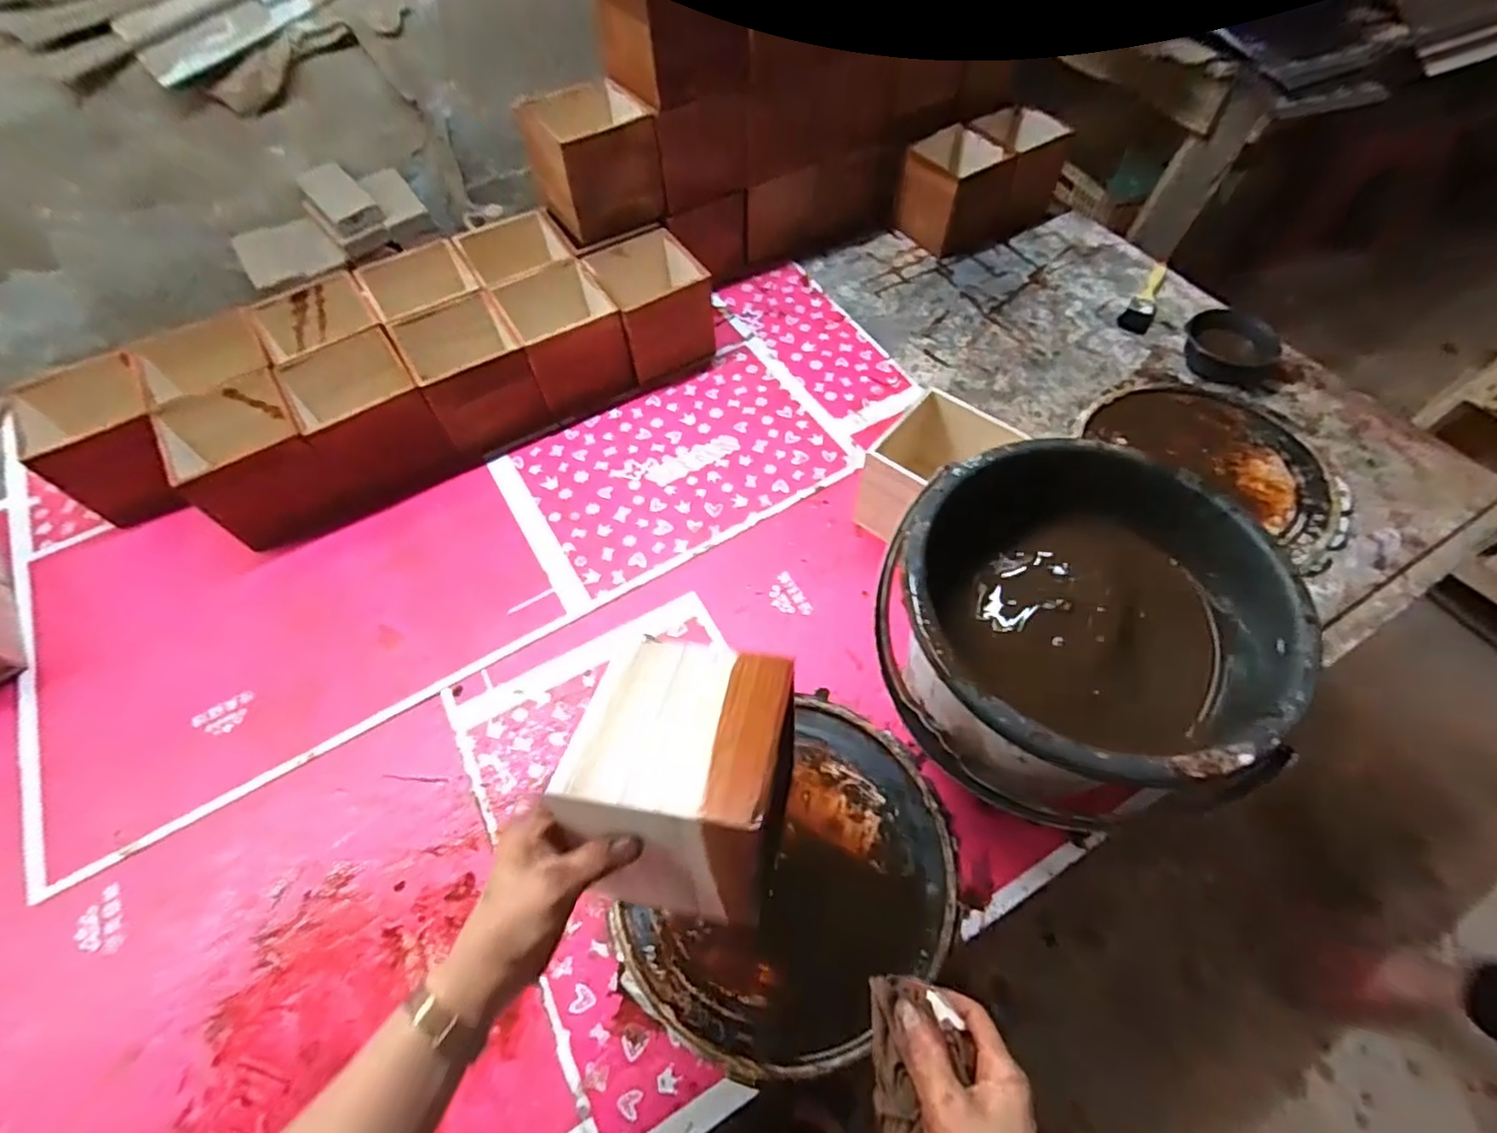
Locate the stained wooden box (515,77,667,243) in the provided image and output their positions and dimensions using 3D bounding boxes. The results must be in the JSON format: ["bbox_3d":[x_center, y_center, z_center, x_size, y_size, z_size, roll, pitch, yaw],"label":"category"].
[{"bbox_3d":[-0.200,-0.529,0.835,0.137,0.118,0.146,-29,63,-16],"label":"stained wooden box"}]

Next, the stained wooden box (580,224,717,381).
[{"bbox_3d":[-0.129,-0.352,0.882,0.137,0.123,0.144,-20,61,-11],"label":"stained wooden box"}]

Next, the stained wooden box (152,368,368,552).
[{"bbox_3d":[-0.567,-0.128,0.736,0.133,0.111,0.160,-34,64,-18],"label":"stained wooden box"}]

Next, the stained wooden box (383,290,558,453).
[{"bbox_3d":[-0.355,-0.248,0.828,0.127,0.124,0.148,-30,63,-16],"label":"stained wooden box"}]

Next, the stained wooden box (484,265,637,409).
[{"bbox_3d":[-0.242,-0.303,0.857,0.124,0.126,0.134,-27,62,-14],"label":"stained wooden box"}]

